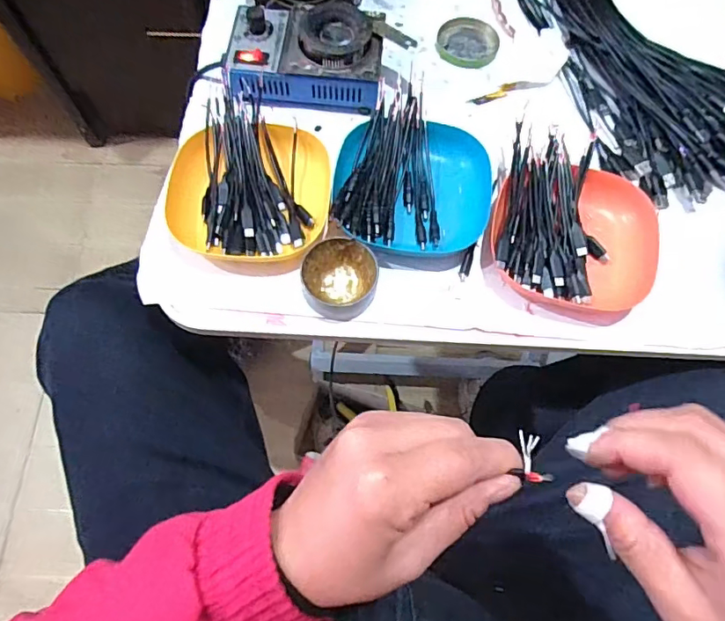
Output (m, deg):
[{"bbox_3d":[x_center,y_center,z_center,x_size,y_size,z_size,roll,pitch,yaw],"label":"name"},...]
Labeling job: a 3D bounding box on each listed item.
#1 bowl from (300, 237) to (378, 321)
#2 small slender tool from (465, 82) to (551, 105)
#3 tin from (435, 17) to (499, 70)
[{"bbox_3d":[-0.019,-0.027,0.434,0.061,0.024,0.063,0,68,1],"label":"bowl"},{"bbox_3d":[0.151,-0.230,0.539,0.085,0.004,0.016,-16,69,-5],"label":"small slender tool"},{"bbox_3d":[0.115,-0.292,0.564,0.065,0.011,0.059,9,68,4],"label":"tin"}]

